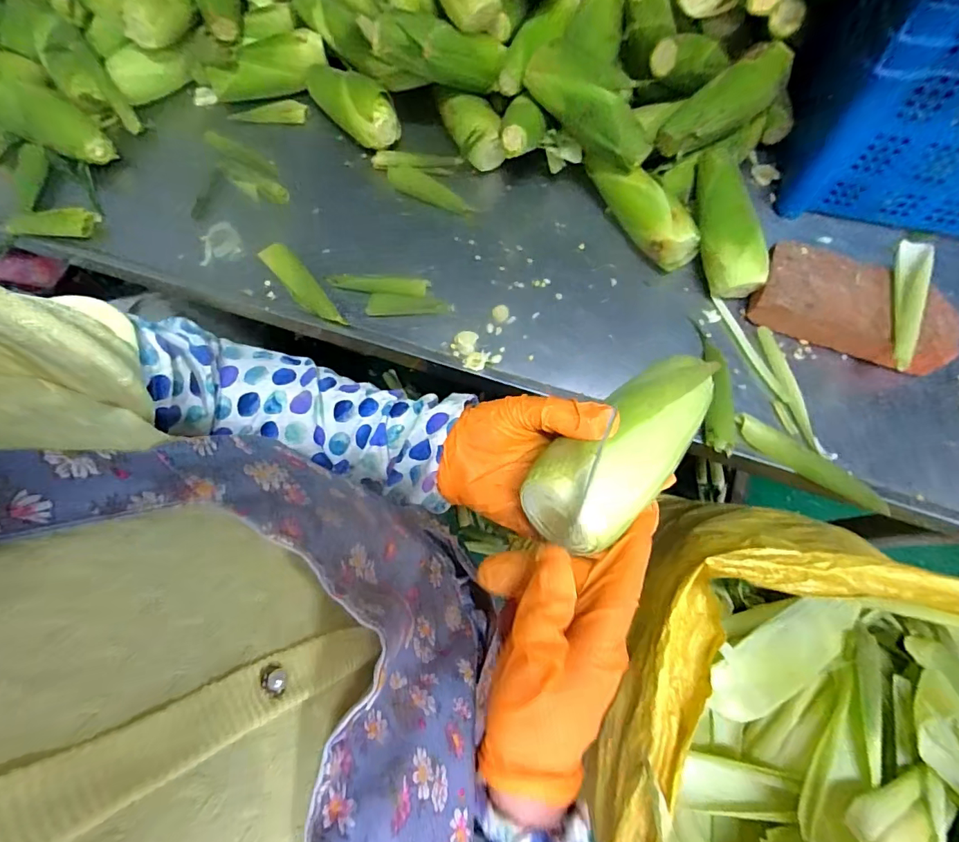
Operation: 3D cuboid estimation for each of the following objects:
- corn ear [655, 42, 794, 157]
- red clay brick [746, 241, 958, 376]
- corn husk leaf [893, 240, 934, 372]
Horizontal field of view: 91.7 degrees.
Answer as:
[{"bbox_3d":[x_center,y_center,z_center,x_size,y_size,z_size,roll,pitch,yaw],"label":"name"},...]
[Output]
[{"bbox_3d":[0.336,-0.444,0.646,0.190,0.044,0.070,-36,79,4],"label":"corn ear"},{"bbox_3d":[0.481,-0.146,0.600,0.229,0.047,0.119,28,76,6],"label":"red clay brick"},{"bbox_3d":[0.521,-0.141,0.566,0.027,0.033,0.168,15,75,2],"label":"corn husk leaf"}]

